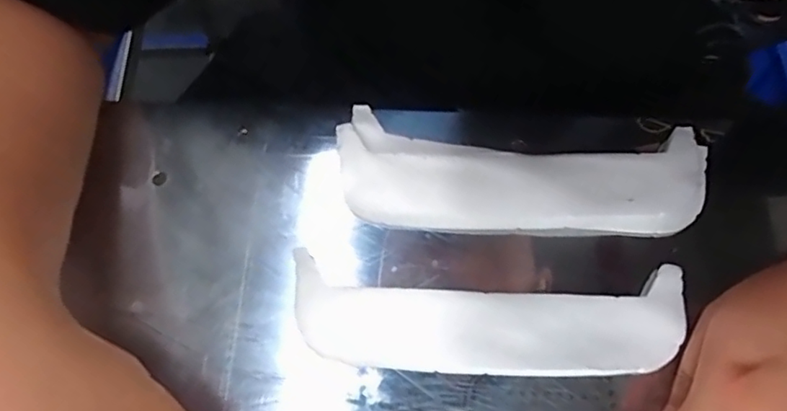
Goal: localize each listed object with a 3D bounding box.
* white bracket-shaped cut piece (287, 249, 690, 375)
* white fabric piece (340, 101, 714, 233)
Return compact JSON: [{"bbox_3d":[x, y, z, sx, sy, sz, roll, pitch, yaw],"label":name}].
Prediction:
[{"bbox_3d":[0.046,0.055,0.284,0.193,0.007,0.054,2,68,3],"label":"white bracket-shaped cut piece"},{"bbox_3d":[0.068,-0.016,0.308,0.195,0.009,0.067,6,69,4],"label":"white fabric piece"}]

